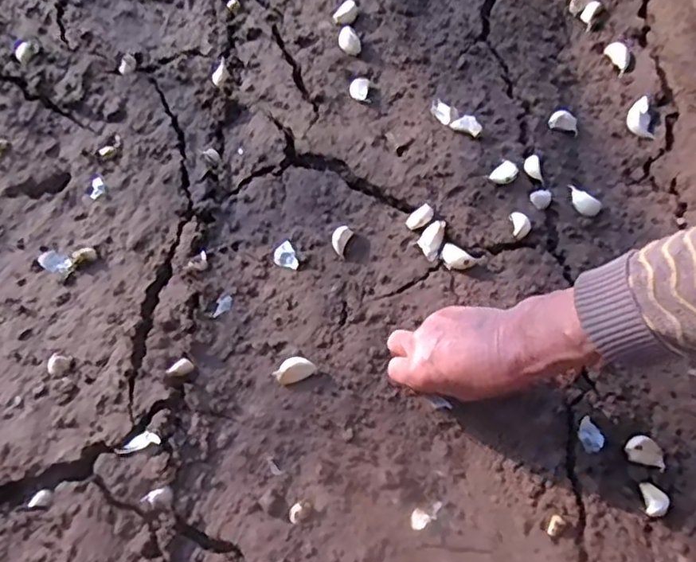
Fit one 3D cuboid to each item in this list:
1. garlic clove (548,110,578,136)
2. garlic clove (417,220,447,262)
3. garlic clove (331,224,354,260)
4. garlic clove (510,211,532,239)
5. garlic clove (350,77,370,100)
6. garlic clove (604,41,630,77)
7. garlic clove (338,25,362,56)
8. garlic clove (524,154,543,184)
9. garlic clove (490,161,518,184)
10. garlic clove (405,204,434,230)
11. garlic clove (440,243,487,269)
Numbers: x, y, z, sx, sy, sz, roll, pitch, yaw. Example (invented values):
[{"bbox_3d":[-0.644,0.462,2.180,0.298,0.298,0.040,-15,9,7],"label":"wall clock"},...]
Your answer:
[{"bbox_3d":[0.231,-0.170,0.656,0.033,0.016,0.020,14,64,8],"label":"garlic clove"},{"bbox_3d":[0.077,-0.037,0.570,0.022,0.020,0.035,14,64,8],"label":"garlic clove"},{"bbox_3d":[-0.007,-0.038,0.577,0.018,0.015,0.025,22,65,12],"label":"garlic clove"},{"bbox_3d":[0.163,-0.052,0.579,0.017,0.010,0.026,-6,63,-2],"label":"garlic clove"},{"bbox_3d":[0.012,-0.211,0.674,0.020,0.012,0.030,11,63,6],"label":"garlic clove"},{"bbox_3d":[0.303,-0.250,0.685,0.017,0.017,0.040,-17,64,-8],"label":"garlic clove"},{"bbox_3d":[0.002,-0.277,0.706,0.025,0.012,0.040,-4,63,-1],"label":"garlic clove"},{"bbox_3d":[0.186,-0.113,0.618,0.015,0.012,0.032,-7,63,-2],"label":"garlic clove"},{"bbox_3d":[0.154,-0.104,0.608,0.026,0.014,0.019,-40,69,-18],"label":"garlic clove"},{"bbox_3d":[0.068,-0.059,0.579,0.028,0.014,0.018,-41,69,-18],"label":"garlic clove"},{"bbox_3d":[0.105,-0.021,0.564,0.040,0.014,0.023,13,64,8],"label":"garlic clove"}]

